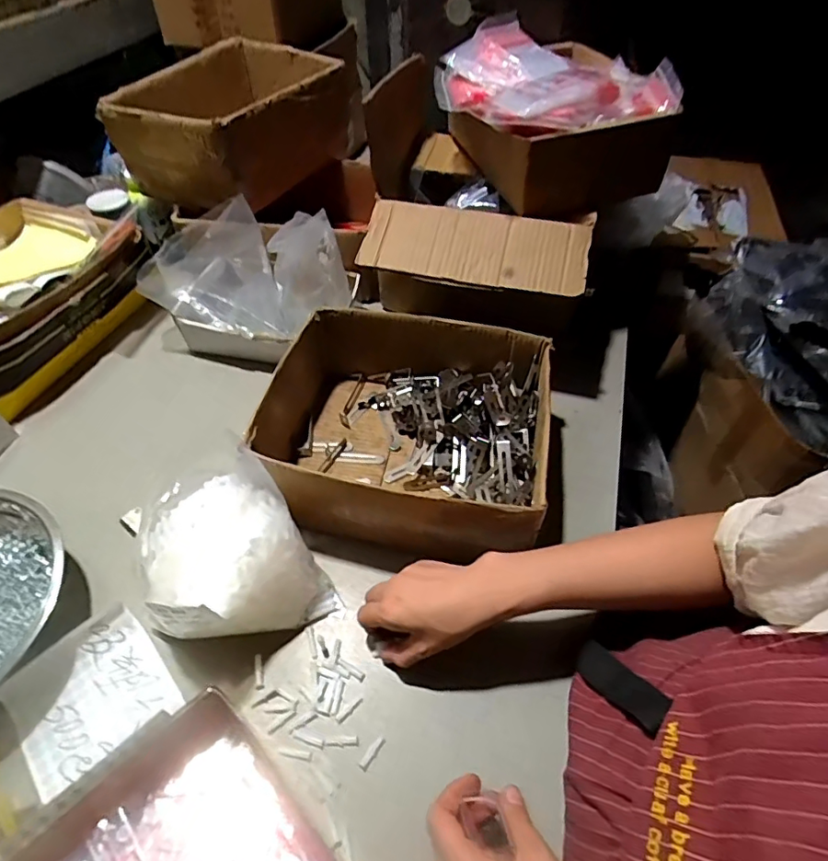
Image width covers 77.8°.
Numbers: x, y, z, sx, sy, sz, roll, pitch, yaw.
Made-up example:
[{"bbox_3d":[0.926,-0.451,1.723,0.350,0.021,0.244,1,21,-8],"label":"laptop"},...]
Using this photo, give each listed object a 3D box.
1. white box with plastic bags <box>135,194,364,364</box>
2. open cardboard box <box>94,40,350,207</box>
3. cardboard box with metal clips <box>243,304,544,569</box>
[{"bbox_3d":[-0.250,-0.224,0.757,0.306,0.158,0.172,11,52,8],"label":"white box with plastic bags"},{"bbox_3d":[-0.288,-0.502,0.842,0.255,0.134,0.334,16,53,12],"label":"open cardboard box"},{"bbox_3d":[-0.010,-0.004,0.617,0.310,0.123,0.263,9,51,7],"label":"cardboard box with metal clips"}]

